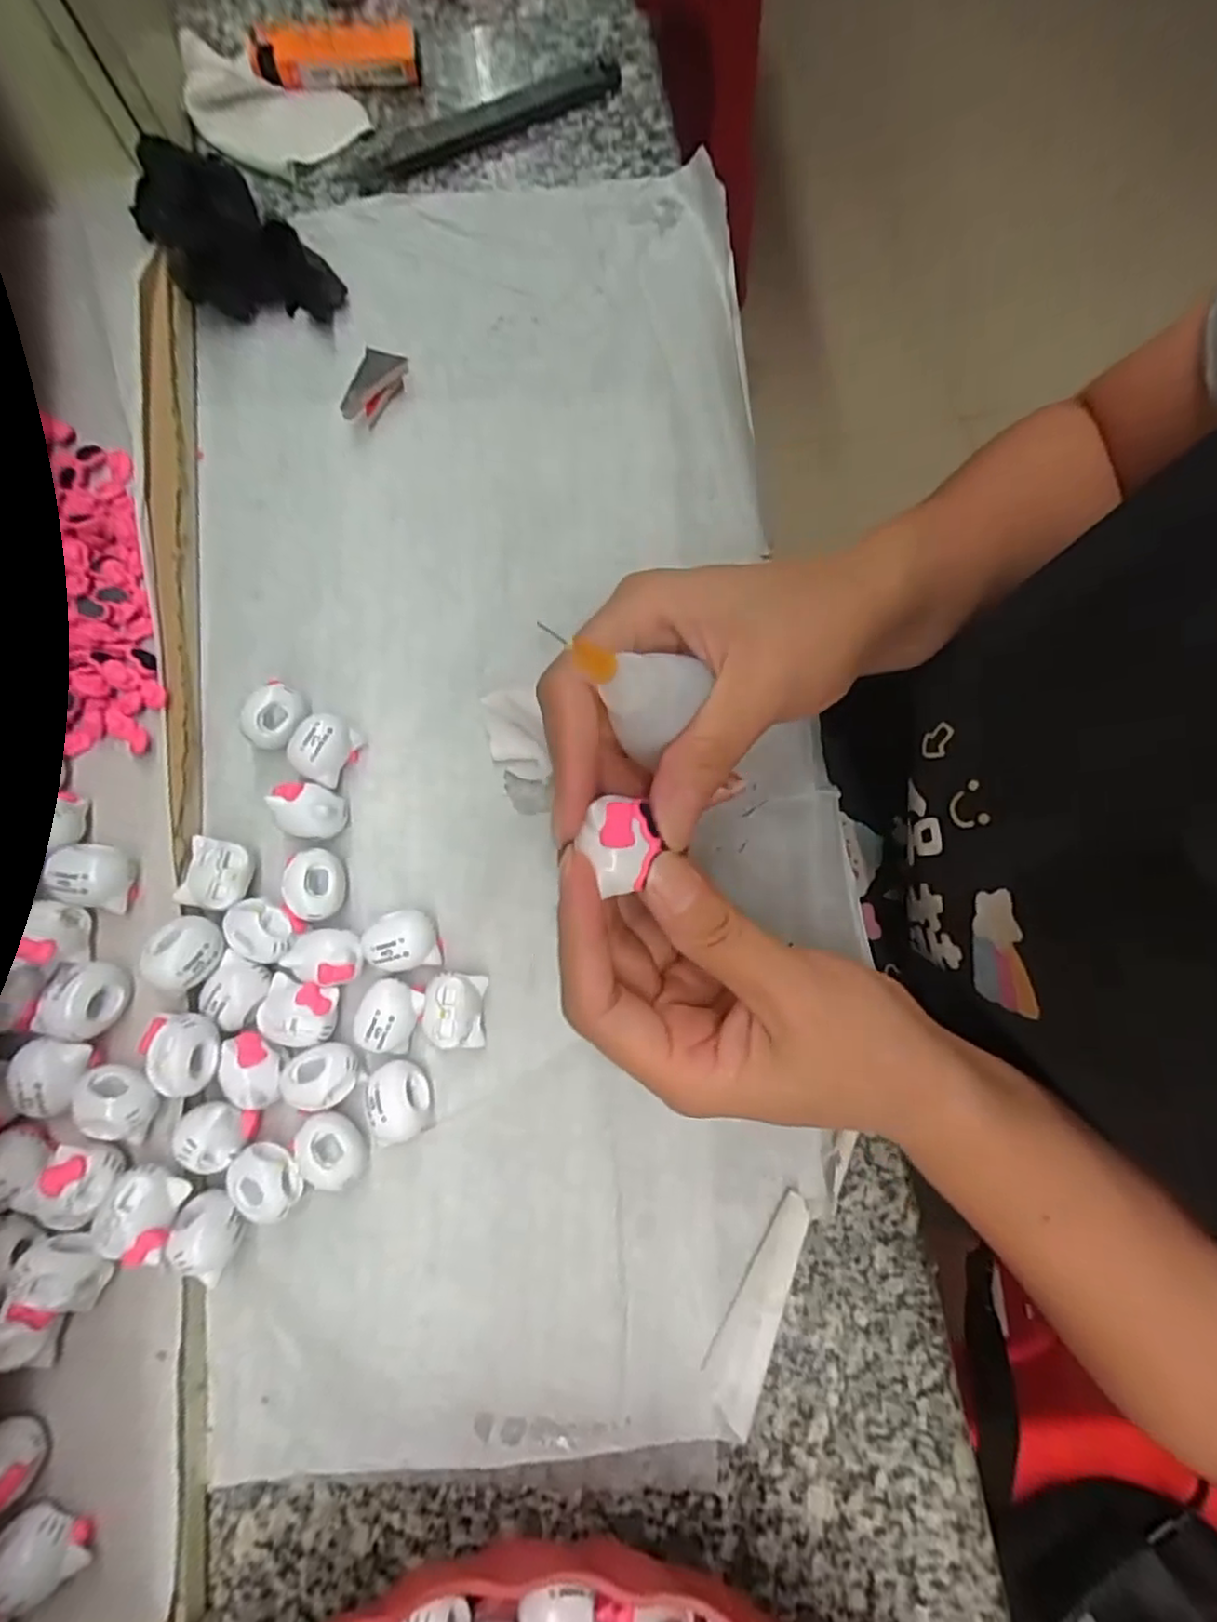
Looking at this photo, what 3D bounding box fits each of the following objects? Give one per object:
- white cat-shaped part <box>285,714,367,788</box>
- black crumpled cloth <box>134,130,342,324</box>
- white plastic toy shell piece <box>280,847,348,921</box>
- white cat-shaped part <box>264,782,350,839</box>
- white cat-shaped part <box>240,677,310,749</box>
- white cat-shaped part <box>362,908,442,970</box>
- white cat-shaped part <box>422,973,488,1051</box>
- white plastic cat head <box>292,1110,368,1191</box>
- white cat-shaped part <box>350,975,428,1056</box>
[{"bbox_3d":[-0.109,-0.024,0.257,0.022,0.019,0.024,26,79,4],"label":"white cat-shaped part"},{"bbox_3d":[-0.165,-0.245,0.293,0.055,0.031,0.087,-43,82,-8],"label":"black crumpled cloth"},{"bbox_3d":[-0.106,0.027,0.248,0.020,0.018,0.025,3,79,0],"label":"white plastic toy shell piece"},{"bbox_3d":[-0.110,0.000,0.253,0.025,0.020,0.020,21,79,4],"label":"white cat-shaped part"},{"bbox_3d":[-0.127,-0.036,0.259,0.019,0.018,0.025,35,80,6],"label":"white cat-shaped part"},{"bbox_3d":[-0.073,0.046,0.243,0.027,0.018,0.020,0,79,-1],"label":"white cat-shaped part"},{"bbox_3d":[-0.054,0.070,0.238,0.021,0.018,0.025,4,79,0],"label":"white cat-shaped part"},{"bbox_3d":[-0.092,0.113,0.229,0.018,0.019,0.024,-25,80,-5],"label":"white plastic cat head"},{"bbox_3d":[-0.078,0.070,0.237,0.024,0.017,0.024,18,79,3],"label":"white cat-shaped part"}]

